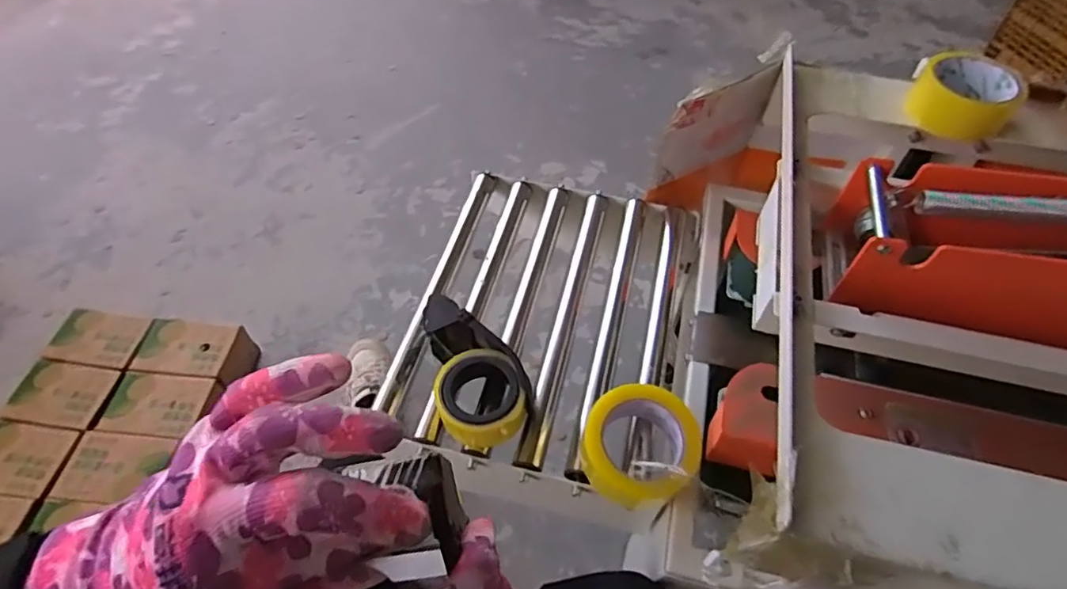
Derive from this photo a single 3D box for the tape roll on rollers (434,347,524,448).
[{"bbox_3d":[-0.056,0.107,0.612,0.084,0.066,0.083,0,55,0],"label":"tape roll on rollers"}]

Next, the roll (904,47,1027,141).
[{"bbox_3d":[0.443,-0.209,0.616,0.095,0.044,0.091,1,56,-1],"label":"roll"}]

